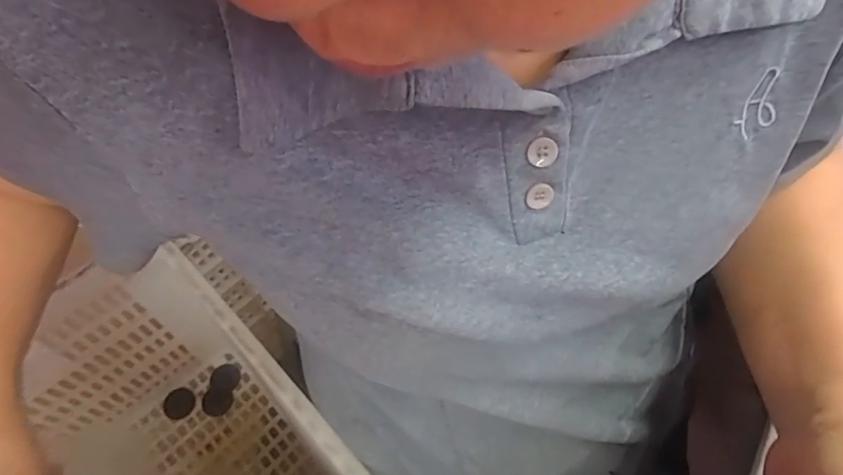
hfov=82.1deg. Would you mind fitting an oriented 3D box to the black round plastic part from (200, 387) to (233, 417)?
[{"bbox_3d":[-0.302,0.243,0.712,0.045,0.006,0.038,5,57,1],"label":"black round plastic part"}]

